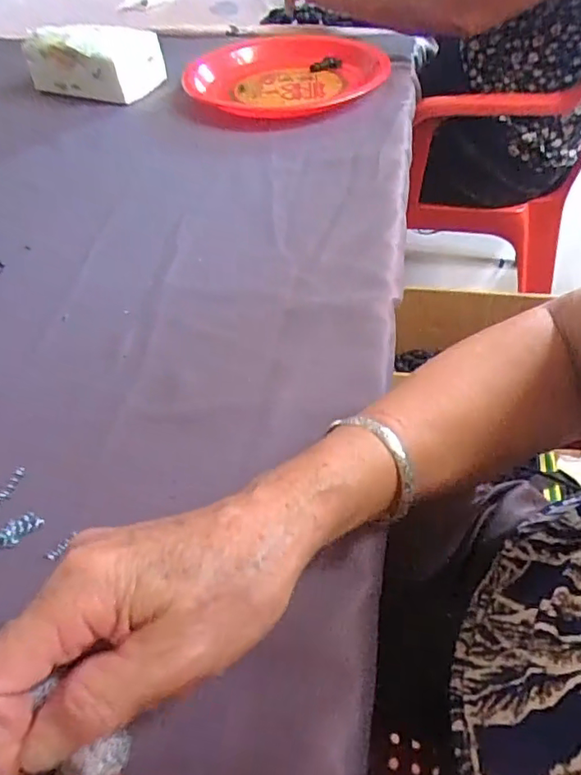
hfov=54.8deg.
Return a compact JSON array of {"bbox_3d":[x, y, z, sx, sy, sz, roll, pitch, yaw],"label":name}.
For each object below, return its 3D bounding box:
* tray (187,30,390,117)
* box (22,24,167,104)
[{"bbox_3d":[0.002,-0.402,0.699,0.235,0.036,0.247,4,48,8],"label":"tray"},{"bbox_3d":[-0.249,-0.418,0.705,0.157,0.062,0.079,18,52,19],"label":"box"}]

